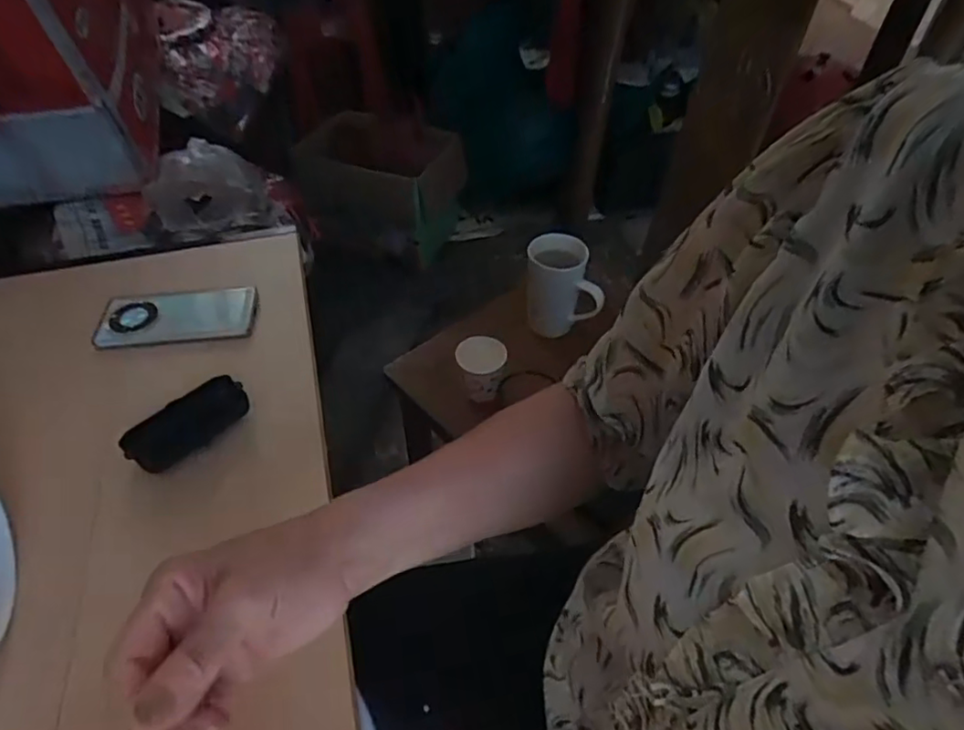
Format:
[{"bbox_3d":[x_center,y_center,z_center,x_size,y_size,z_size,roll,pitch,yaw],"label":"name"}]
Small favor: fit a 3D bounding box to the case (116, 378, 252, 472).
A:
[{"bbox_3d":[-0.278,0.055,0.571,0.109,0.032,0.042,-30,55,-26],"label":"case"}]

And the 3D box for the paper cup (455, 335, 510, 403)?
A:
[{"bbox_3d":[-0.001,0.000,0.843,0.070,0.063,0.064,0,47,-2],"label":"paper cup"}]

